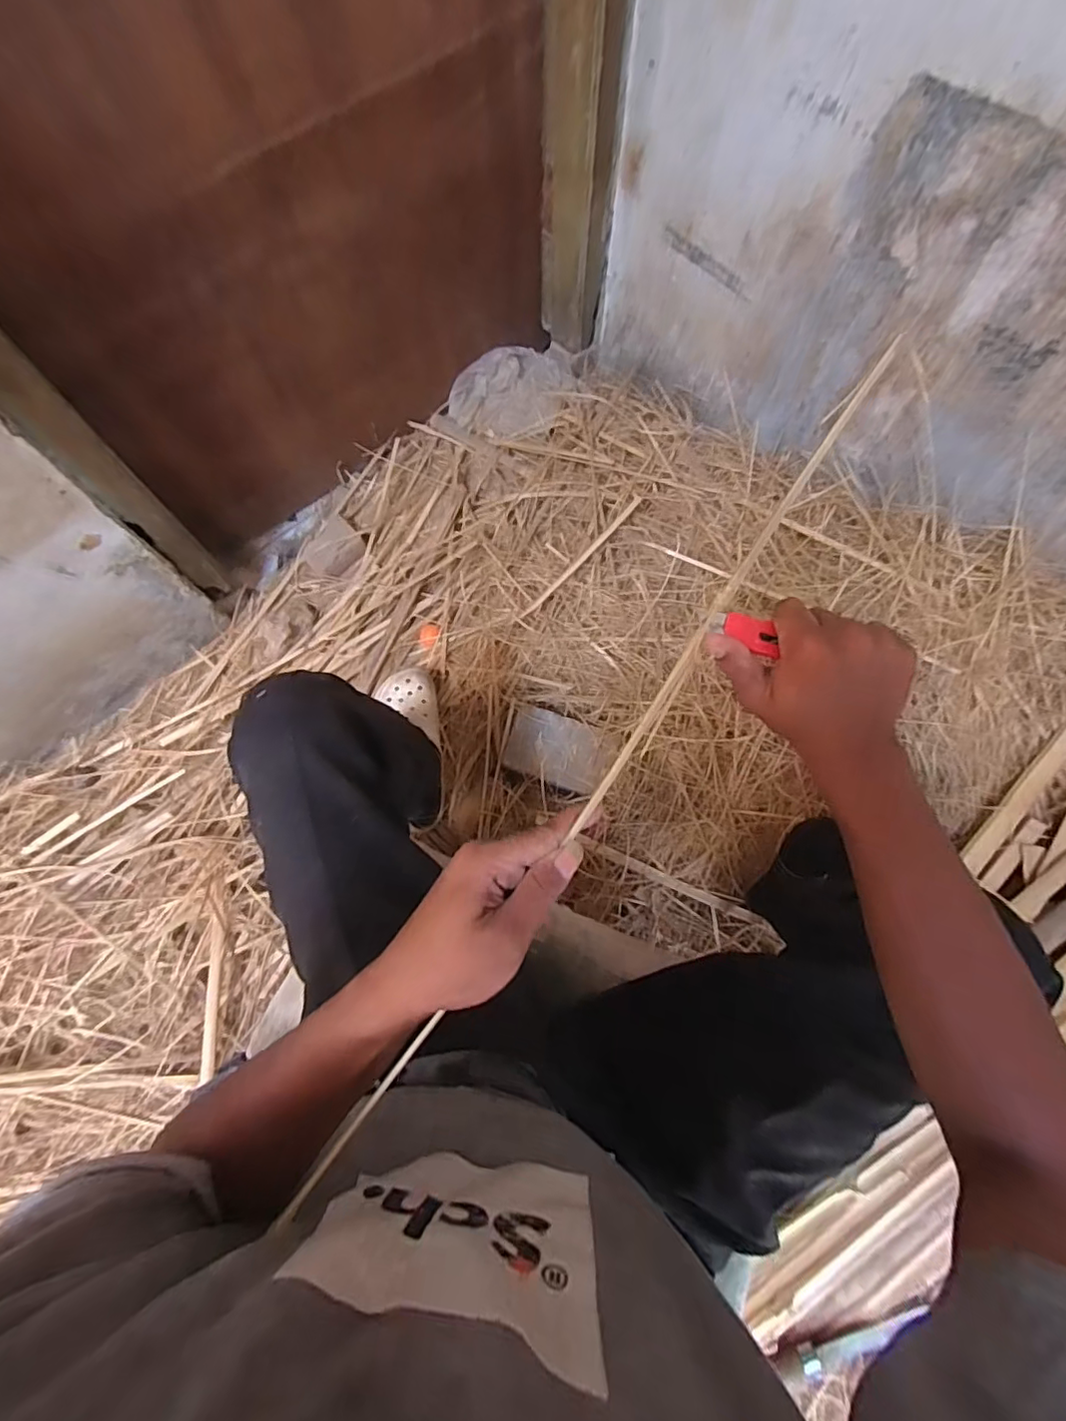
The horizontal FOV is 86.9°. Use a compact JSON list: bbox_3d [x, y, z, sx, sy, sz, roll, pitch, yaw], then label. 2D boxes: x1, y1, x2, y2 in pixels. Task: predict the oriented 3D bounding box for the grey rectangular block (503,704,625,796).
[{"bbox_3d":[0.044,0.062,0.875,0.165,0.045,0.105,17,72,6],"label":"grey rectangular block"}]

